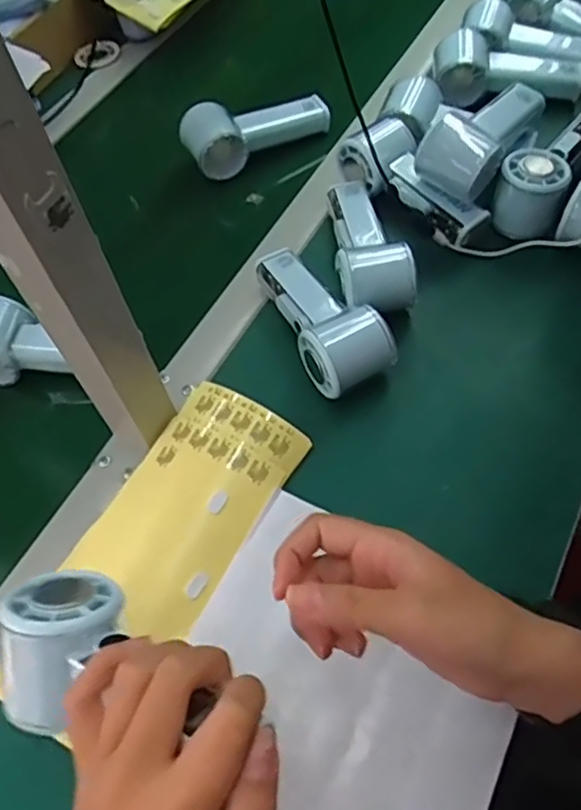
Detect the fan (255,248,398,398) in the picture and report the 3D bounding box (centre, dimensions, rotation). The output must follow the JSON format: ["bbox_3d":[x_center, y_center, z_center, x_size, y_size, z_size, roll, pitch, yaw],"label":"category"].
[{"bbox_3d":[0.020,-0.074,0.521,0.064,0.053,0.155,-27,59,-12],"label":"fan"}]

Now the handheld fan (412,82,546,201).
[{"bbox_3d":[0.175,-0.250,0.570,0.067,0.051,0.142,32,65,23],"label":"handheld fan"}]

